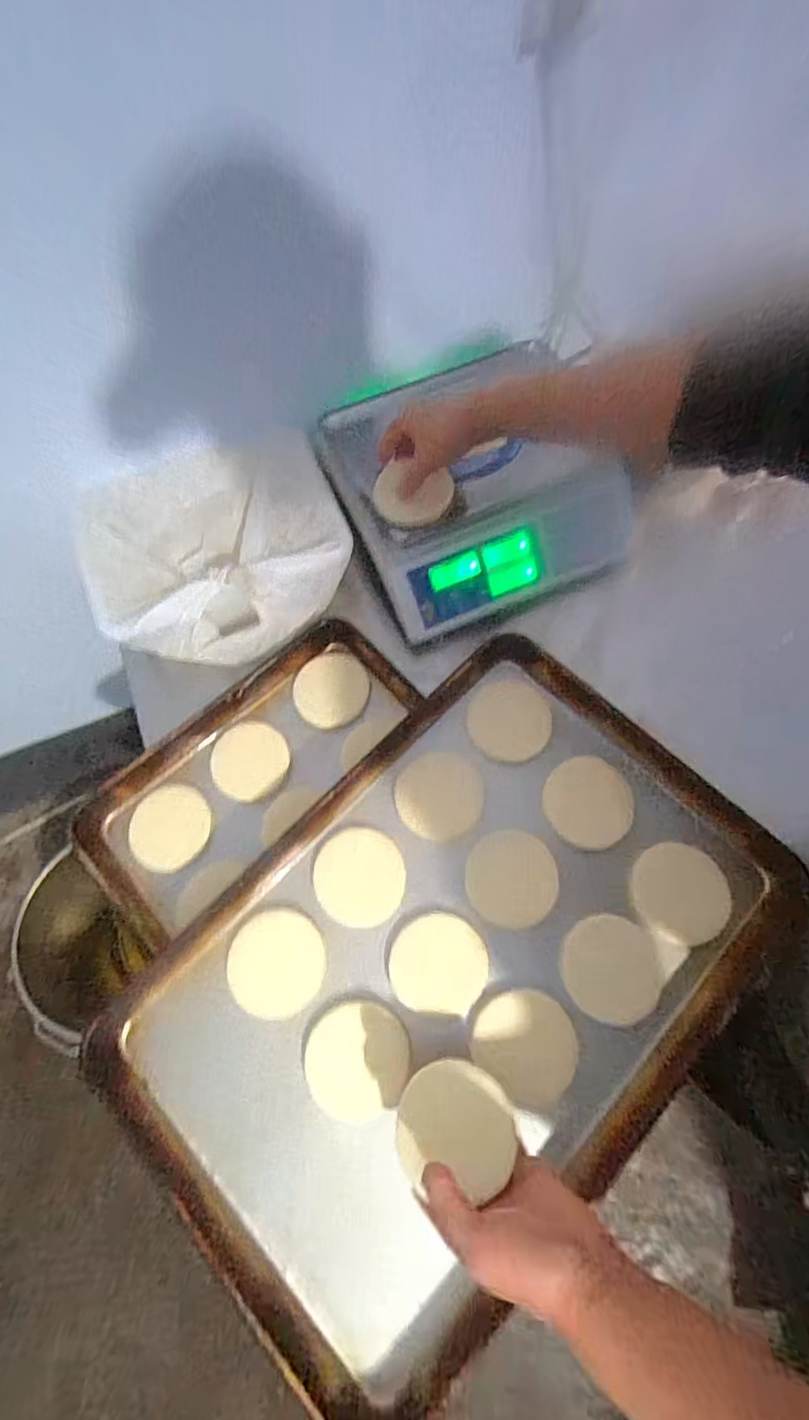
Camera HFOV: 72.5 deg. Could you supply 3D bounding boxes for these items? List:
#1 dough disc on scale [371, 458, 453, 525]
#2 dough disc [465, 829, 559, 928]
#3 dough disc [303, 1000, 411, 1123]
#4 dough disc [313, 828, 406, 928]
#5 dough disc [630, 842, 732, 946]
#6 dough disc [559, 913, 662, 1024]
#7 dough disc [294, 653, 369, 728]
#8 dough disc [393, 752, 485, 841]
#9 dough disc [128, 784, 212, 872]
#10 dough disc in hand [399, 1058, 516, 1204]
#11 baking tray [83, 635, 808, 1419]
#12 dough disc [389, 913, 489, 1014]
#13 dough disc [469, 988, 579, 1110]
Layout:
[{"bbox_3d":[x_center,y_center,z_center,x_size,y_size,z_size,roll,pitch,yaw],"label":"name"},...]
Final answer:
[{"bbox_3d":[0.011,-0.261,0.674,0.094,0.063,0.014,5,38,1],"label":"dough disc on scale"},{"bbox_3d":[0.111,0.173,0.572,0.091,0.005,0.093,0,73,1],"label":"dough disc"},{"bbox_3d":[-0.045,0.330,0.520,0.095,0.015,0.091,7,73,3],"label":"dough disc"},{"bbox_3d":[-0.047,0.173,0.571,0.091,0.007,0.093,3,73,2],"label":"dough disc"},{"bbox_3d":[0.278,0.184,0.556,0.089,0.011,0.093,1,73,1],"label":"dough disc"},{"bbox_3d":[0.201,0.250,0.537,0.092,0.013,0.091,2,73,1],"label":"dough disc"},{"bbox_3d":[-0.092,-0.027,0.694,0.092,0.010,0.098,0,73,1],"label":"dough disc"},{"bbox_3d":[0.038,0.093,0.599,0.093,0.008,0.092,0,73,1],"label":"dough disc"},{"bbox_3d":[-0.276,0.138,0.649,0.090,0.004,0.096,3,73,2],"label":"dough disc"},{"bbox_3d":[0.042,0.327,0.439,0.090,0.010,0.082,1,41,-1],"label":"dough disc in hand"},{"bbox_3d":[0.055,0.234,0.545,0.422,0.038,0.578,43,78,12],"label":"baking tray"},{"bbox_3d":[0.034,0.249,0.545,0.093,0.013,0.084,2,73,2],"label":"dough disc"},{"bbox_3d":[0.113,0.309,0.515,0.095,0.011,0.084,43,78,12],"label":"dough disc"}]

